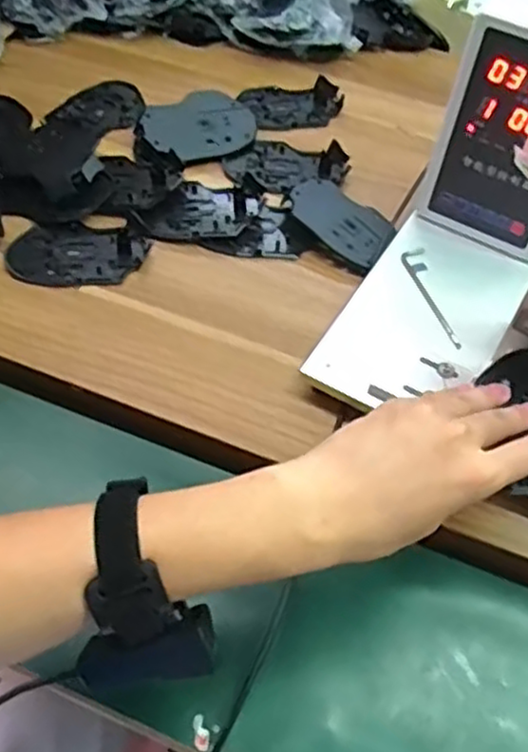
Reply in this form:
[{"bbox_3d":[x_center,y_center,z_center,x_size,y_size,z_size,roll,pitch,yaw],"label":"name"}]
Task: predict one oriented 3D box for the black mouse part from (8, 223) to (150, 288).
[{"bbox_3d":[-0.157,-0.101,0.600,0.112,0.007,0.070,5,54,0],"label":"black mouse part"}]

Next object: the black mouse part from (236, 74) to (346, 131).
[{"bbox_3d":[0.031,-0.287,0.747,0.106,0.012,0.074,-15,57,-14],"label":"black mouse part"}]

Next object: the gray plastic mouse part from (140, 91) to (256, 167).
[{"bbox_3d":[-0.060,-0.239,0.691,0.110,0.032,0.070,-33,63,-24],"label":"gray plastic mouse part"}]

